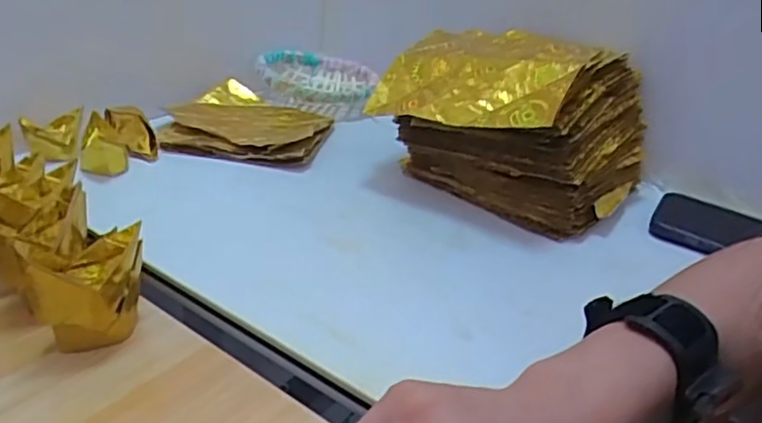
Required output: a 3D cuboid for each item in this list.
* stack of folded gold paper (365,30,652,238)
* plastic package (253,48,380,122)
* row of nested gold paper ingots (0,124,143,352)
[{"bbox_3d":[0.108,-0.075,0.536,0.193,0.118,0.158,19,31,22],"label":"stack of folded gold paper"},{"bbox_3d":[-0.067,-0.135,0.698,0.124,0.039,0.121,4,29,-4],"label":"plastic package"},{"bbox_3d":[-0.217,0.006,0.393,0.215,0.061,0.070,25,34,31],"label":"row of nested gold paper ingots"}]

